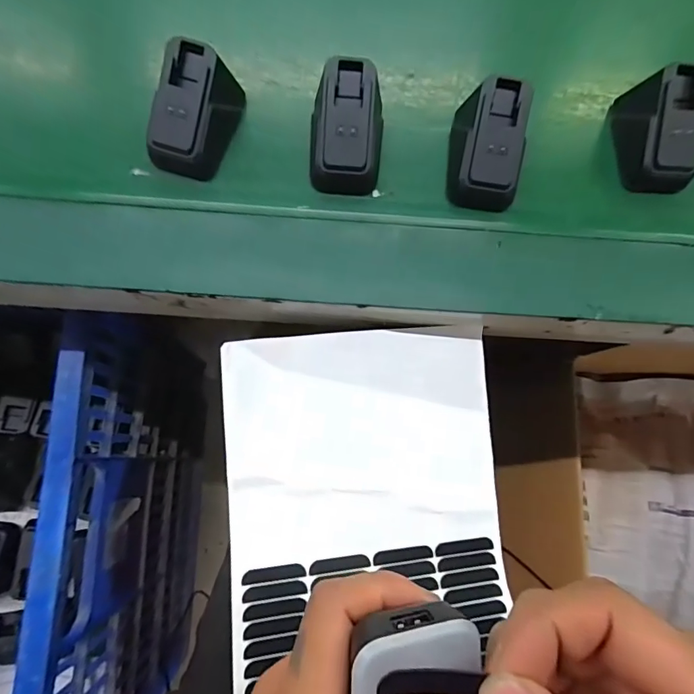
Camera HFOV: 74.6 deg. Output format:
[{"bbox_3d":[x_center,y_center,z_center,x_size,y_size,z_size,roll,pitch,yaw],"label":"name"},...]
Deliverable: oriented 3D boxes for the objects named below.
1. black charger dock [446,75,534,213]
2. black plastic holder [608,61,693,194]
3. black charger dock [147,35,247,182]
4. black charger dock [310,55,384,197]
[{"bbox_3d":[0.085,-0.121,0.275,0.045,0.040,0.061,2,77,-1],"label":"black charger dock"},{"bbox_3d":[0.198,-0.135,0.283,0.036,0.040,0.065,-2,77,-2],"label":"black plastic holder"},{"bbox_3d":[-0.091,-0.141,0.272,0.042,0.040,0.071,21,77,3],"label":"black charger dock"},{"bbox_3d":[0.000,-0.131,0.274,0.045,0.041,0.066,7,77,0],"label":"black charger dock"}]

